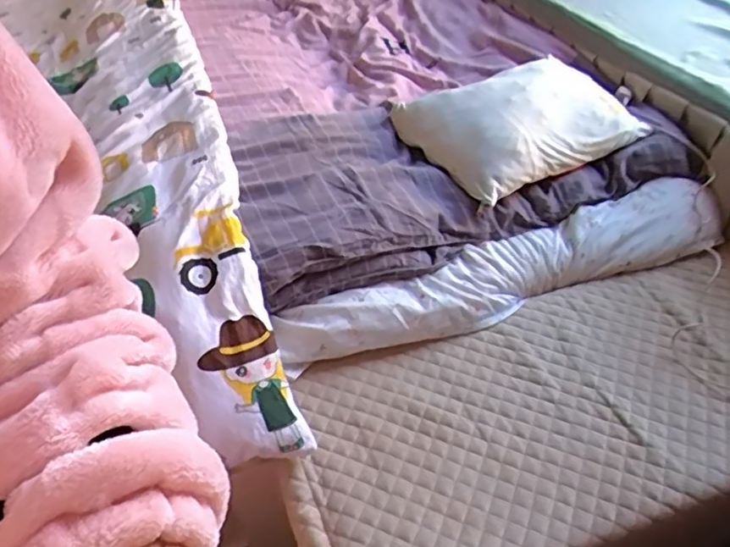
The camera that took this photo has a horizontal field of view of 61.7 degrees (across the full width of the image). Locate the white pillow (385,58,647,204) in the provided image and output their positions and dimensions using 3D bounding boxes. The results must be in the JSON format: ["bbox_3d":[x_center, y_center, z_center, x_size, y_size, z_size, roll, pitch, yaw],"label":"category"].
[{"bbox_3d":[0.277,-0.288,1.114,0.357,0.082,0.288,-22,47,-18],"label":"white pillow"}]

